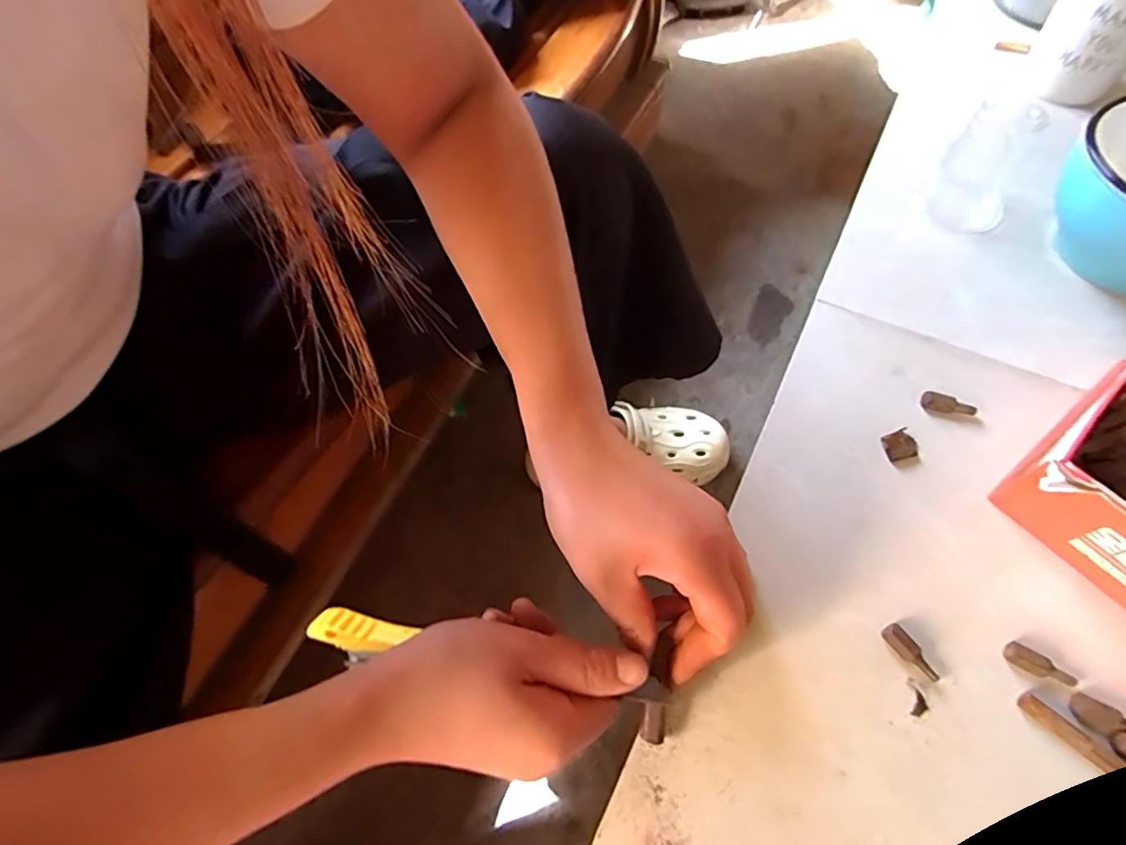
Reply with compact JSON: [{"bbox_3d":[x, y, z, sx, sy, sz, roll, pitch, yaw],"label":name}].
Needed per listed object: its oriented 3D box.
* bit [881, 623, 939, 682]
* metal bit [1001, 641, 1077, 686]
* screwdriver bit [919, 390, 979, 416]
[{"bbox_3d":[0.170,0.113,0.284,0.009,0.008,0.030,-29,65,-14],"label":"bit"},{"bbox_3d":[0.230,0.118,0.279,0.031,0.006,0.011,32,67,17],"label":"metal bit"},{"bbox_3d":[0.234,-0.011,0.351,0.032,0.009,0.008,16,63,10],"label":"screwdriver bit"}]

